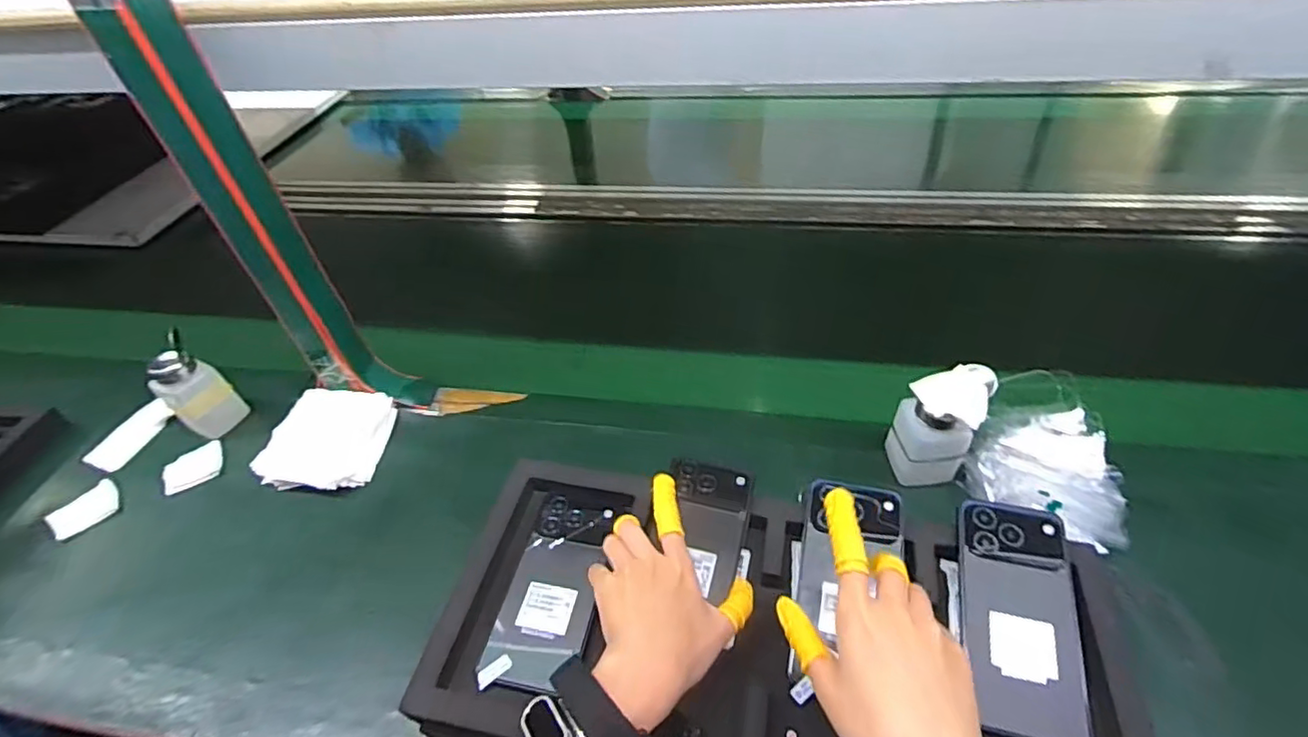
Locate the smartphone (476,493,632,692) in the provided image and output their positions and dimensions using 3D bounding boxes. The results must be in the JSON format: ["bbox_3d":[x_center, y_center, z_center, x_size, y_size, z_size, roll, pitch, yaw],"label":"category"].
[{"bbox_3d":[-0.080,0.175,0.486,0.070,0.012,0.158,6,46,11],"label":"smartphone"}]

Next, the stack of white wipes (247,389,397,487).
[{"bbox_3d":[-0.353,0.074,0.659,0.114,0.022,0.131,0,45,6],"label":"stack of white wipes"}]

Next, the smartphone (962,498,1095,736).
[{"bbox_3d":[0.266,0.178,0.434,0.073,0.011,0.161,5,60,10],"label":"smartphone"}]

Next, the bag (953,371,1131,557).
[{"bbox_3d":[0.375,0.080,0.559,0.130,0.046,0.159,26,52,27],"label":"bag"}]

